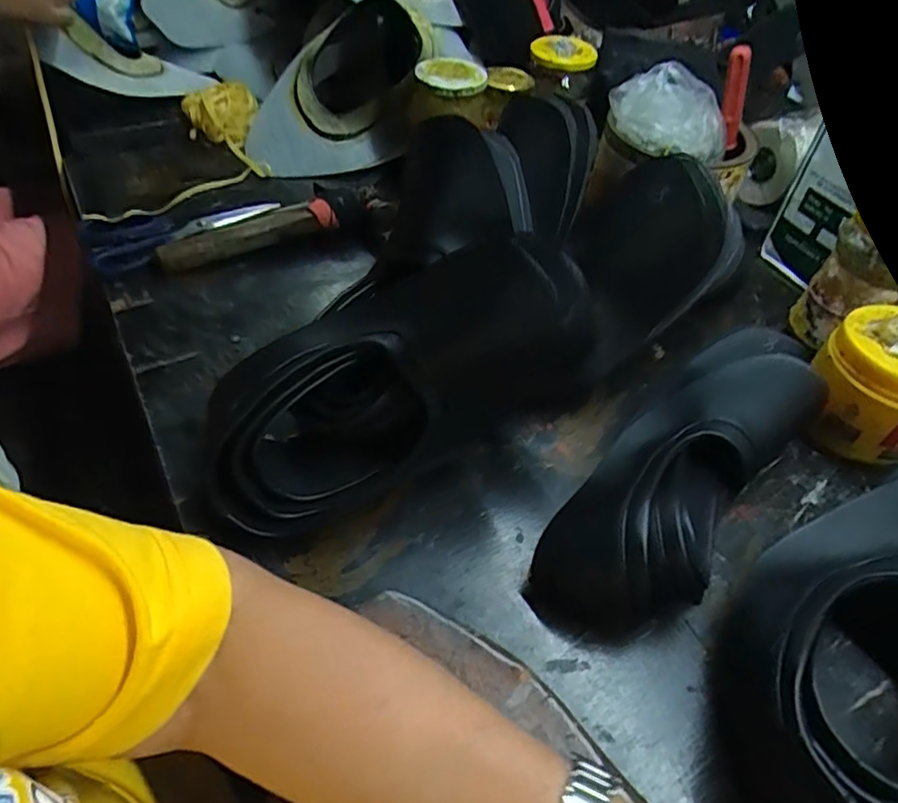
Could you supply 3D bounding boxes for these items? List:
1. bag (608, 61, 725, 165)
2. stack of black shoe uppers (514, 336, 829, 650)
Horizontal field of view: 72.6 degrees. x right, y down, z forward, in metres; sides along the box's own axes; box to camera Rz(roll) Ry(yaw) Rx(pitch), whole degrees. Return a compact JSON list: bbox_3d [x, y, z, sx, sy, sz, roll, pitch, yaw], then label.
[{"bbox_3d":[0.199,-0.262,0.546,0.110,0.065,0.052,14,49,7],"label":"bag"},{"bbox_3d":[0.161,0.046,0.420,0.097,0.069,0.269,35,54,23],"label":"stack of black shoe uppers"}]

